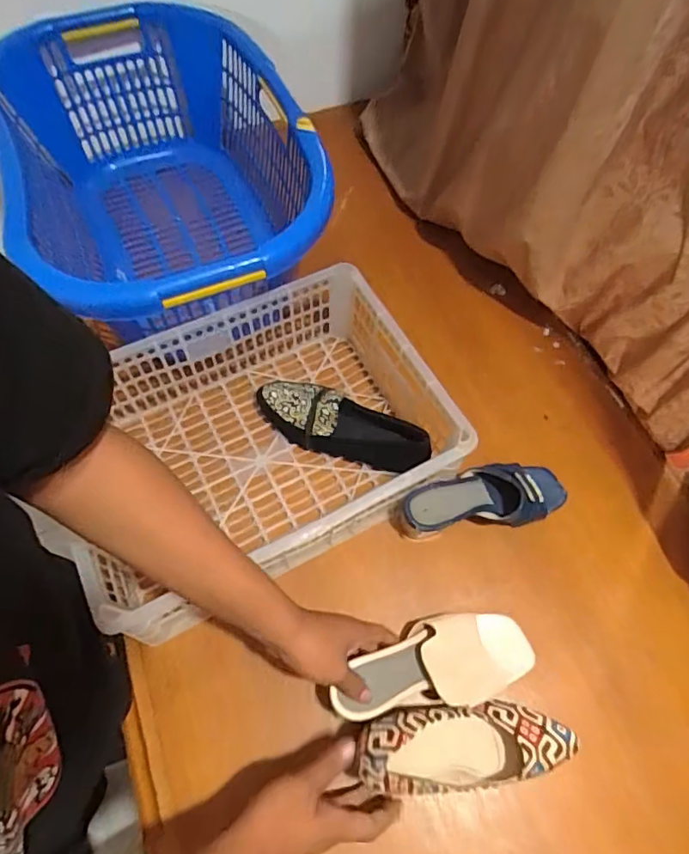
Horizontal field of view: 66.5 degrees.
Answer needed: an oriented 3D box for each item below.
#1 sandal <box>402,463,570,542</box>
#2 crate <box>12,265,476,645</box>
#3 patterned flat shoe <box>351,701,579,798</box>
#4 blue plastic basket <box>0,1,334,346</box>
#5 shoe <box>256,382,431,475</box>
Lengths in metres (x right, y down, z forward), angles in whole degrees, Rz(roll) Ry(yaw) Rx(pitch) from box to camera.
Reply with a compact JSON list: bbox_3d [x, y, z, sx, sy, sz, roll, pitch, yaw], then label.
[{"bbox_3d":[0.184,0.090,0.689,0.223,0.060,0.084,-7,63,-5],"label":"sandal"},{"bbox_3d":[-0.106,0.014,0.675,0.423,0.141,0.317,-26,67,-14],"label":"crate"},{"bbox_3d":[0.123,0.330,0.543,0.239,0.059,0.076,9,61,-22],"label":"patterned flat shoe"},{"bbox_3d":[-0.276,-0.365,0.814,0.400,0.228,0.606,-24,66,-13],"label":"blue plastic basket"},{"bbox_3d":[-0.006,-0.002,0.731,0.251,0.055,0.083,17,64,7],"label":"shoe"}]

